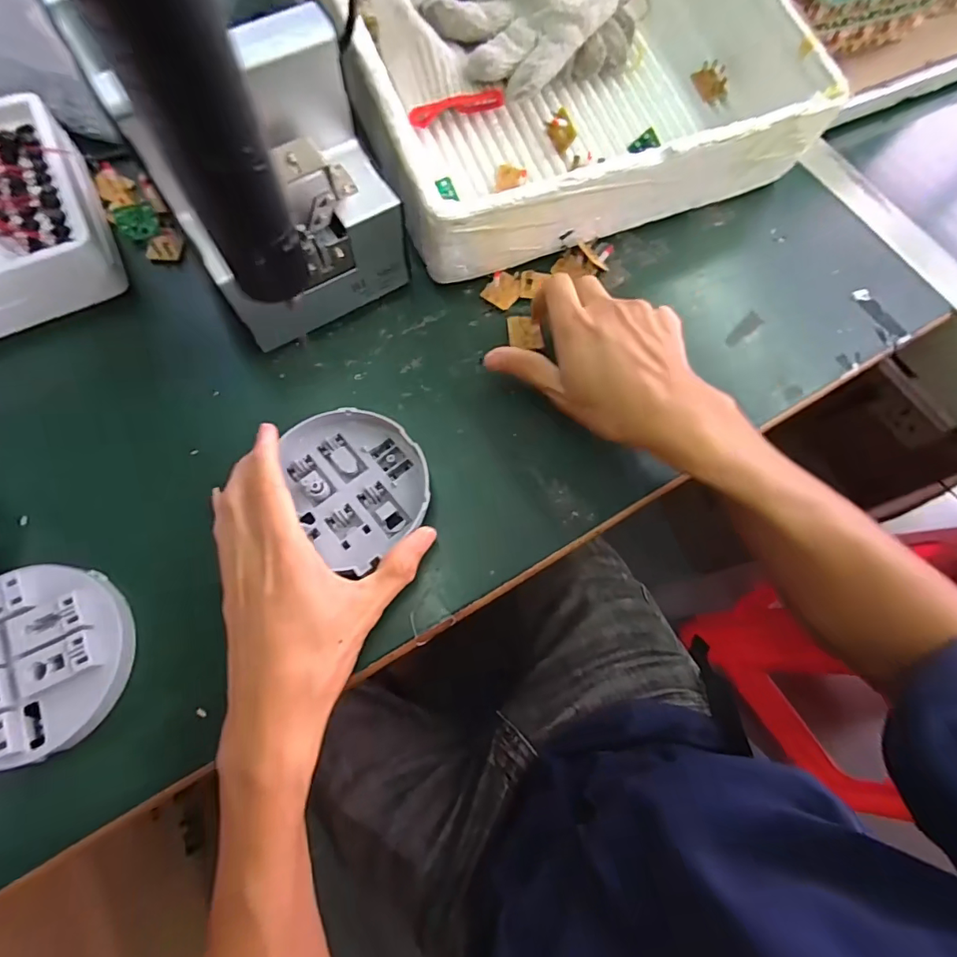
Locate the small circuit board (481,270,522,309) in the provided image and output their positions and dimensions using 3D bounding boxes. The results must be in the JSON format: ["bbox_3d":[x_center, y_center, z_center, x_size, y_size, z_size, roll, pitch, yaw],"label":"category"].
[{"bbox_3d":[0.019,-0.146,0.384,0.026,0.004,0.028,30,72,8],"label":"small circuit board"}]

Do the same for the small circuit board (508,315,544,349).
[{"bbox_3d":[0.035,-0.110,0.370,0.025,0.004,0.028,-4,71,-4],"label":"small circuit board"}]

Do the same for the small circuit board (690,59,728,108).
[{"bbox_3d":[0.202,-0.343,0.428,0.006,0.023,0.038,-14,81,-53],"label":"small circuit board"}]

